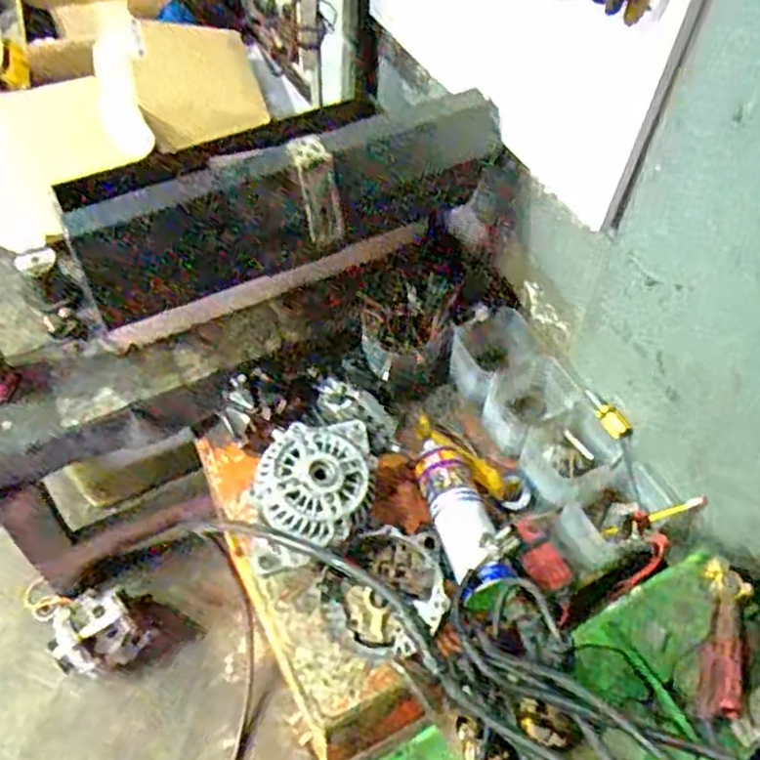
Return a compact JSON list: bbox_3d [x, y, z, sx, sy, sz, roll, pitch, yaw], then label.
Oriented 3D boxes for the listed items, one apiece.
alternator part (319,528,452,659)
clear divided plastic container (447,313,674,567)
[{"bbox_3d":[0.006,0.247,0.848,0.142,0.060,0.142,-6,70,-8],"label":"alternator part"},{"bbox_3d":[0.221,0.074,0.959,0.115,0.090,0.367,-20,58,-16],"label":"clear divided plastic container"}]

